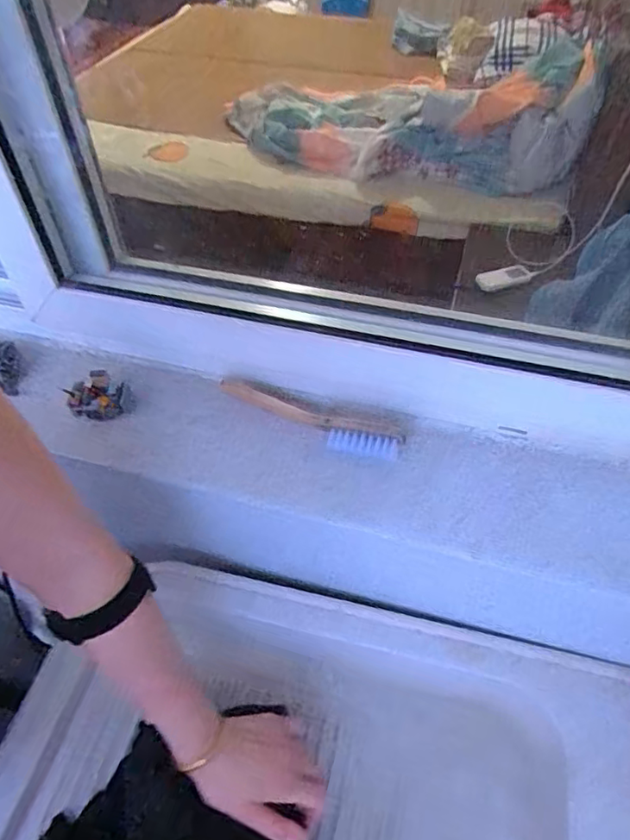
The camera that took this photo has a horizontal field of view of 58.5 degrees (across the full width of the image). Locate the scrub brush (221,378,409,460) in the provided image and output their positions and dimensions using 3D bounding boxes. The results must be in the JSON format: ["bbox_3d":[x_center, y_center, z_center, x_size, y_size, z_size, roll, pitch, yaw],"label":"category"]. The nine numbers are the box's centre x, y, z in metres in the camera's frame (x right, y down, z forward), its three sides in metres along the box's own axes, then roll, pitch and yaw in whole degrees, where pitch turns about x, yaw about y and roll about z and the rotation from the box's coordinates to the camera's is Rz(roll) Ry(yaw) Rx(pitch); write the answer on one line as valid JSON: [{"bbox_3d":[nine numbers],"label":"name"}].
[{"bbox_3d":[-0.011,-0.002,0.579,0.204,0.031,0.026,19,53,19],"label":"scrub brush"}]

